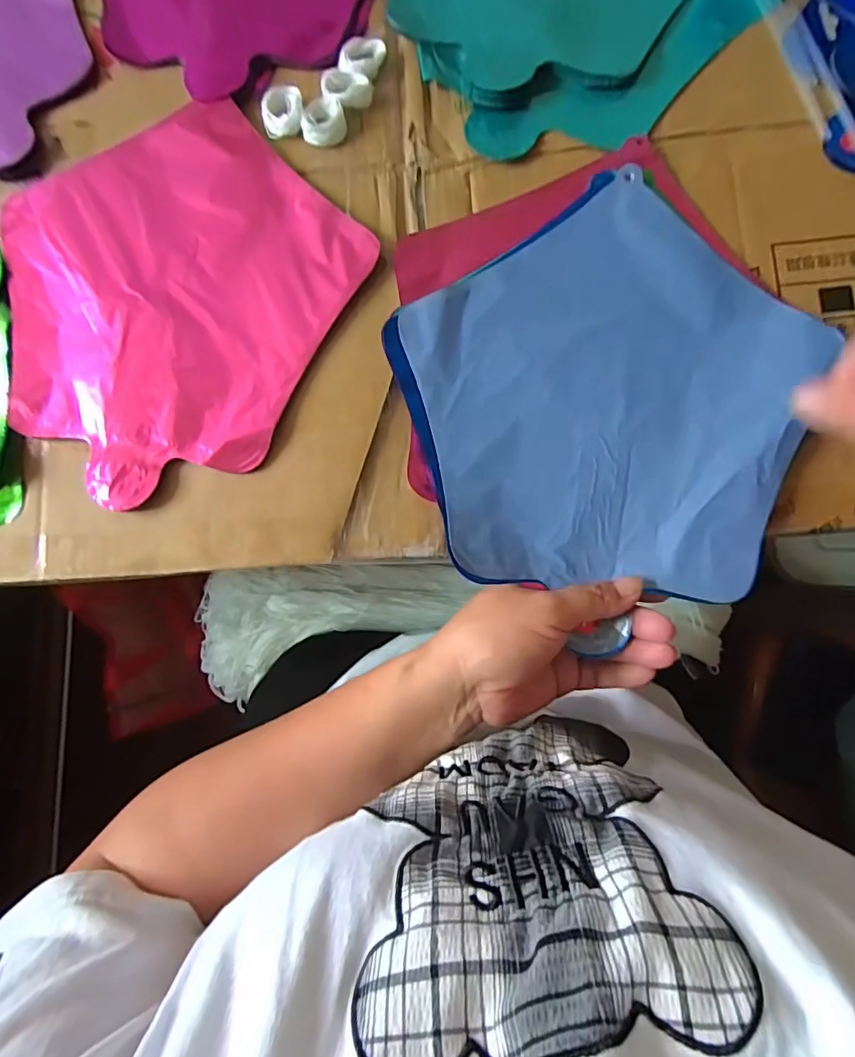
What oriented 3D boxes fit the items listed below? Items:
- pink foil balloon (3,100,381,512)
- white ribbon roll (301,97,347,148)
[{"bbox_3d":[-0.168,-0.149,0.327,0.229,0.008,0.229,38,86,8],"label":"pink foil balloon"},{"bbox_3d":[-0.066,-0.261,0.331,0.026,0.007,0.027,2,82,4],"label":"white ribbon roll"}]

